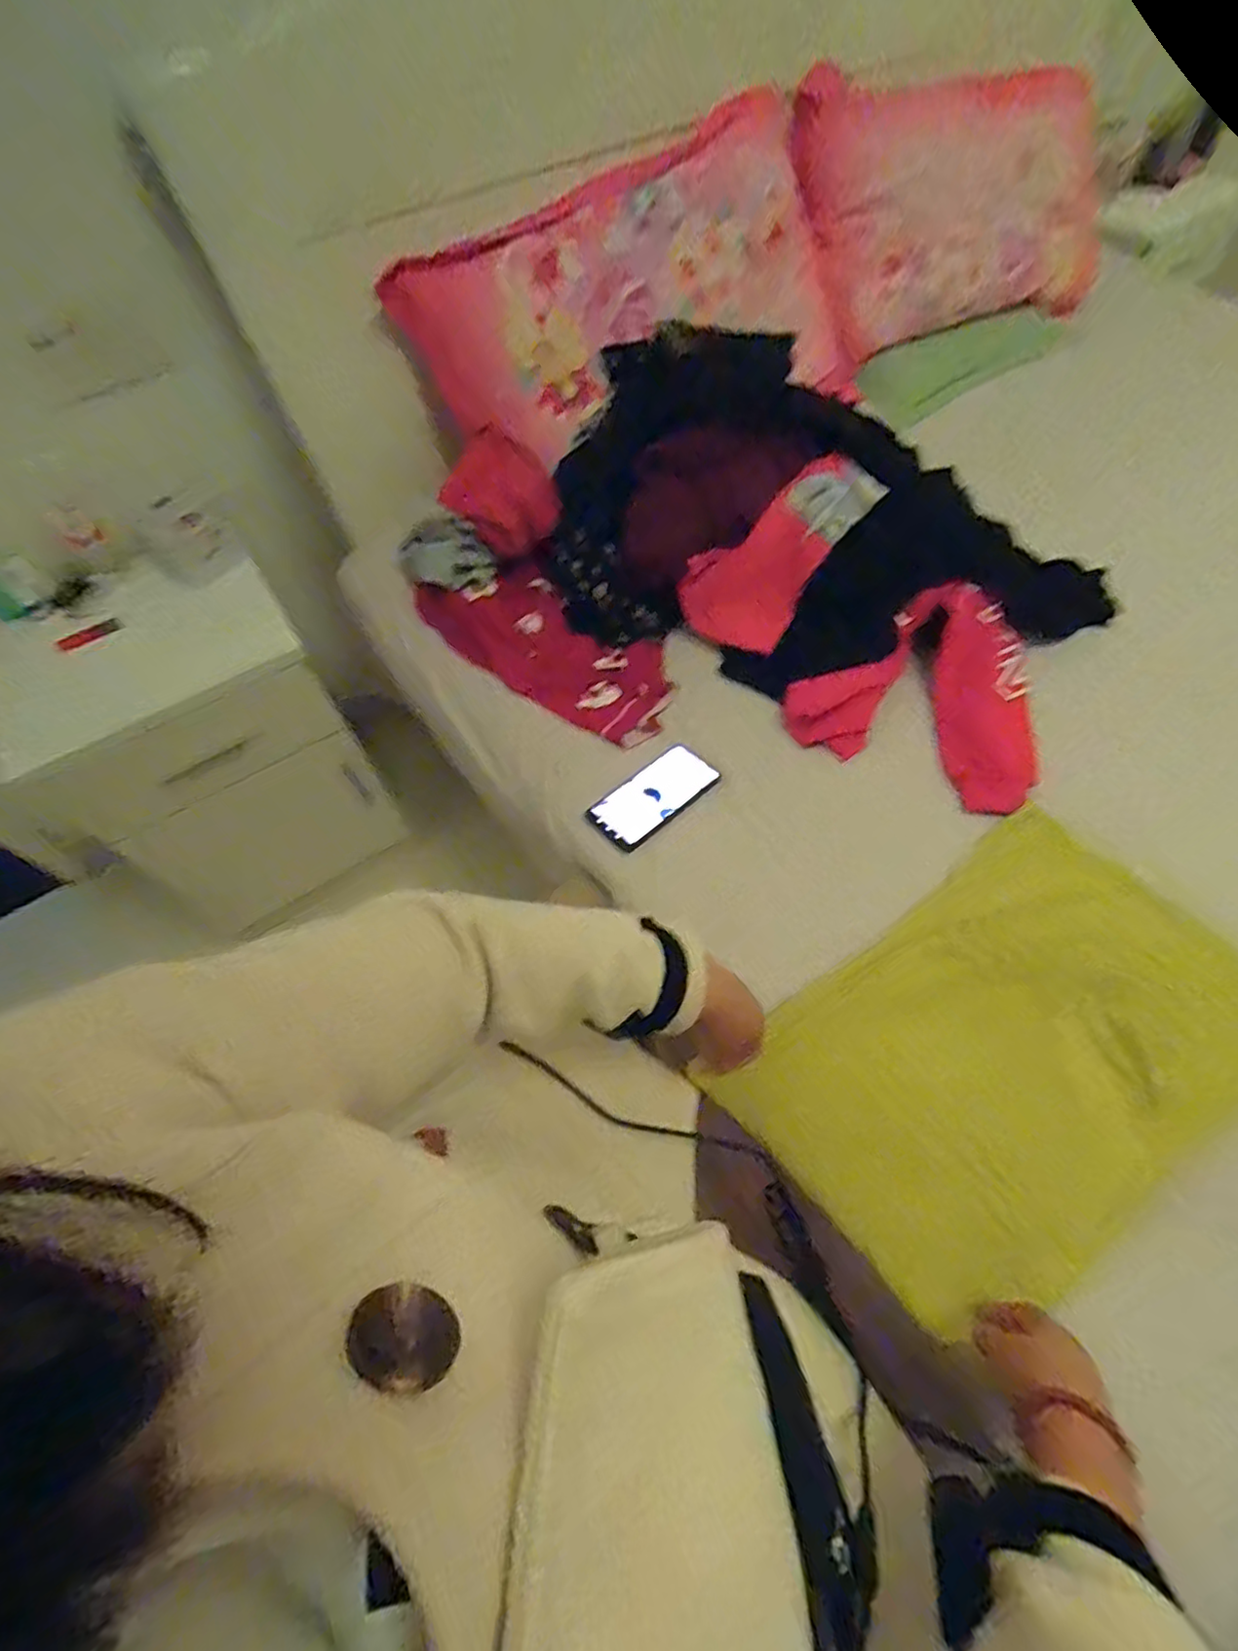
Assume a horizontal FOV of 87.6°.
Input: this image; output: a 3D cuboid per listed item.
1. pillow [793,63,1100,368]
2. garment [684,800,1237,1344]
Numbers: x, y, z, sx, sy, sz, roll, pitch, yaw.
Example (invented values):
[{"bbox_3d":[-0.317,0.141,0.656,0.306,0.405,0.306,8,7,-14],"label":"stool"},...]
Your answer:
[{"bbox_3d":[0.658,-1.083,1.159,0.711,0.328,0.213,-22,59,-9],"label":"pillow"},{"bbox_3d":[0.374,0.196,0.602,0.483,0.058,0.296,-33,62,-15],"label":"garment"}]

